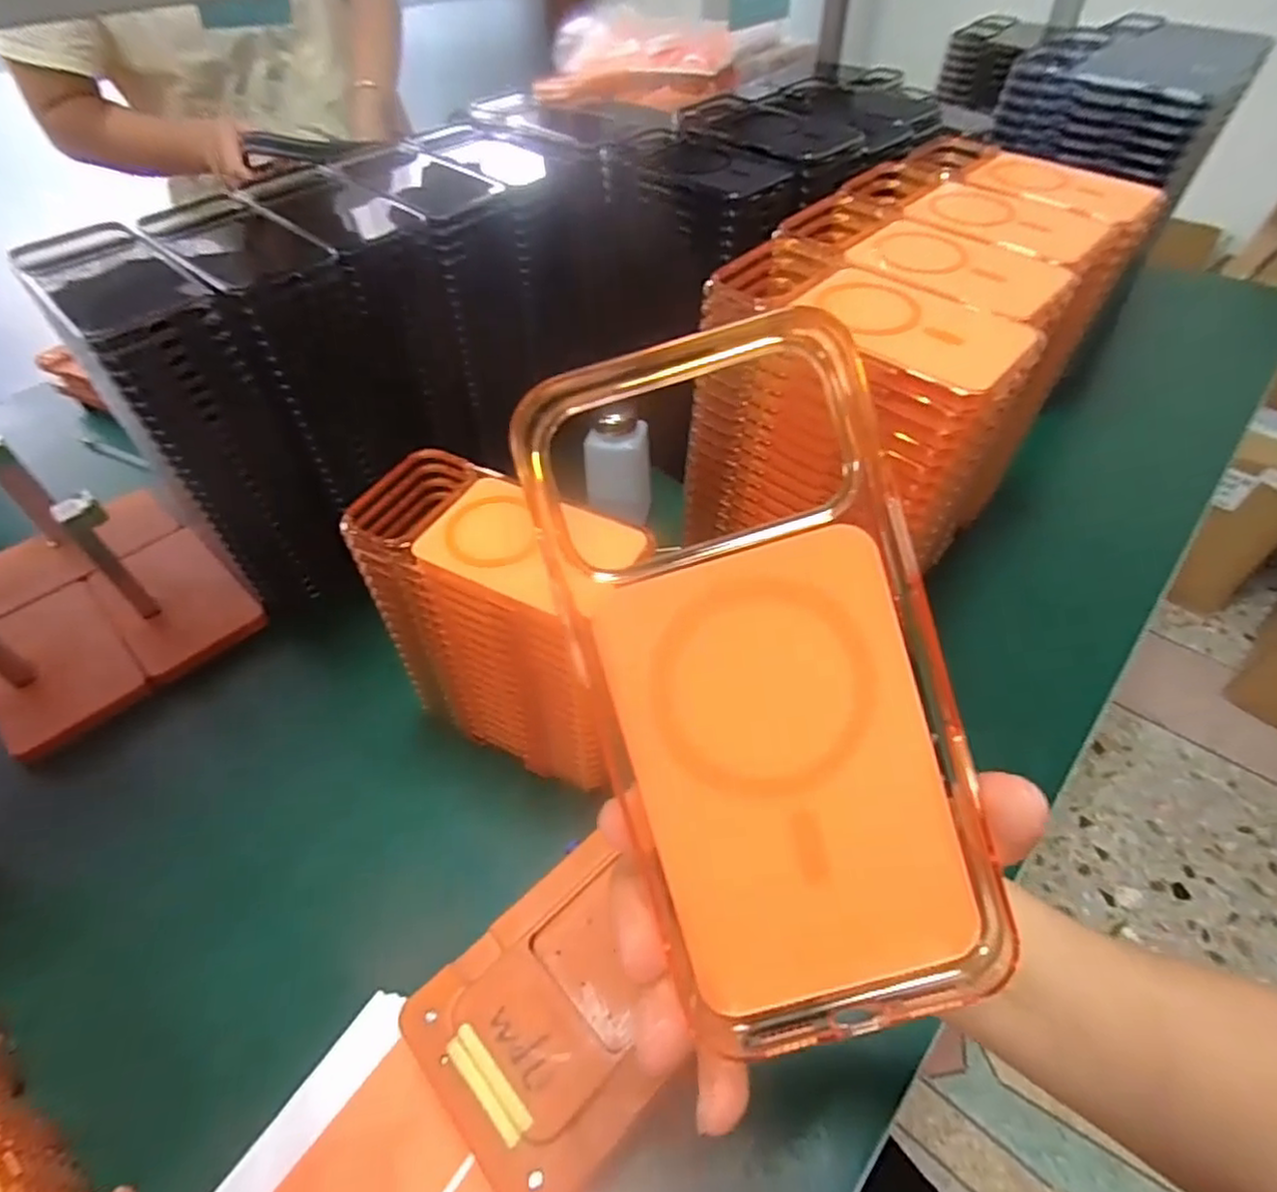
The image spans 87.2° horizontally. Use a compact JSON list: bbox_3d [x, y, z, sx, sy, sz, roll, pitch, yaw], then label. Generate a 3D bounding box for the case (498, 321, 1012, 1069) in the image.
[{"bbox_3d":[0.031,0.022,0.158,0.081,0.013,0.165,-16,92,2],"label":"case"}]

